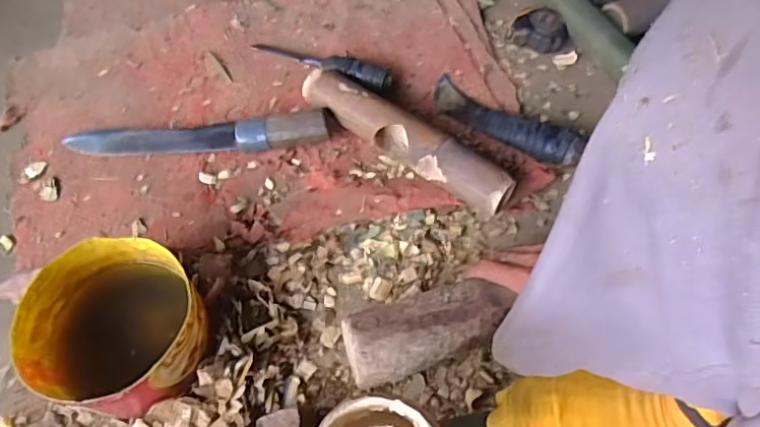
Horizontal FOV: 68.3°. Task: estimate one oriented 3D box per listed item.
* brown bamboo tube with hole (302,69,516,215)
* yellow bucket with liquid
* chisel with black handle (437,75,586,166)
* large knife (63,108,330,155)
[{"bbox_3d":[0.030,-0.088,0.663,0.277,0.049,0.049,34,67,18],"label":"brown bamboo tube with hole"},{"bbox_3d":[-0.244,0.106,0.532,0.157,0.081,0.149,-1,61,1],"label":"yellow bucket with liquid"},{"bbox_3d":[0.150,-0.116,0.684,0.199,0.034,0.043,34,68,18],"label":"chisel with black handle"},{"bbox_3d":[-0.224,-0.102,0.682,0.322,0.040,0.048,0,61,2],"label":"large knife"}]

